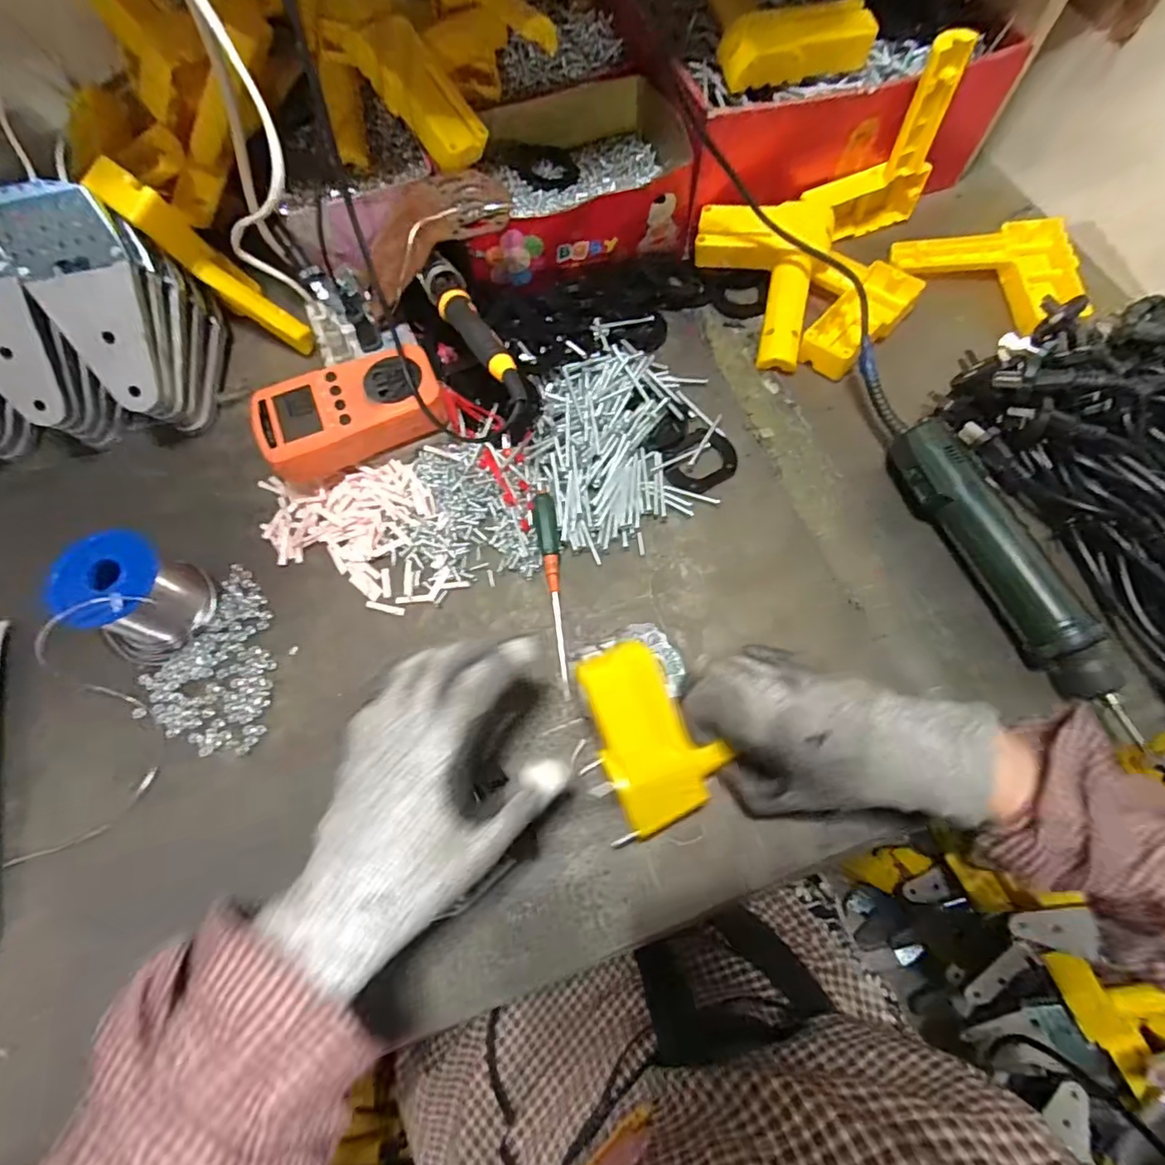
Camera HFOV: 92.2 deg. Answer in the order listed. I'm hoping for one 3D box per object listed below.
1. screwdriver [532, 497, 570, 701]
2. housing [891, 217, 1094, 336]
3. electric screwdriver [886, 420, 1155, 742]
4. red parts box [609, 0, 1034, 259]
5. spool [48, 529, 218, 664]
[{"bbox_3d":[-0.018,0.005,0.396,0.015,0.020,0.145,-9,69,-3],"label":"screwdriver"},{"bbox_3d":[0.375,-0.282,0.500,0.119,0.032,0.153,-36,72,-12],"label":"housing"},{"bbox_3d":[0.297,-0.009,0.392,0.046,0.039,0.242,-21,70,-7],"label":"electric screwdriver"},{"bbox_3d":[0.199,-0.495,0.532,0.297,0.133,0.298,-16,69,-6],"label":"red parts box"},{"bbox_3d":[-0.302,0.012,0.378,0.065,0.064,0.070,16,70,7],"label":"spool"}]

